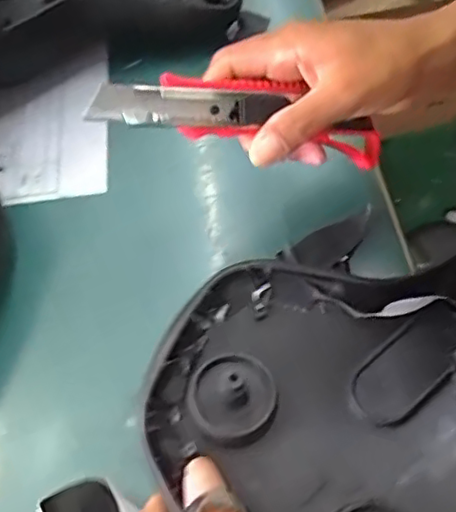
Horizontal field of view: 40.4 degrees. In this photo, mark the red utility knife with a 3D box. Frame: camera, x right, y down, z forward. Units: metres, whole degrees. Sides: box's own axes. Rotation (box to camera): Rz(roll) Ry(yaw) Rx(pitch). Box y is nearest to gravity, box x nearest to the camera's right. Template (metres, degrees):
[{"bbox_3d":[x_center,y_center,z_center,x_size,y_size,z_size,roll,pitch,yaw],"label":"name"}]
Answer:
[{"bbox_3d":[0.011,-0.076,0.333,0.165,0.024,0.027,3,56,-23],"label":"red utility knife"}]

